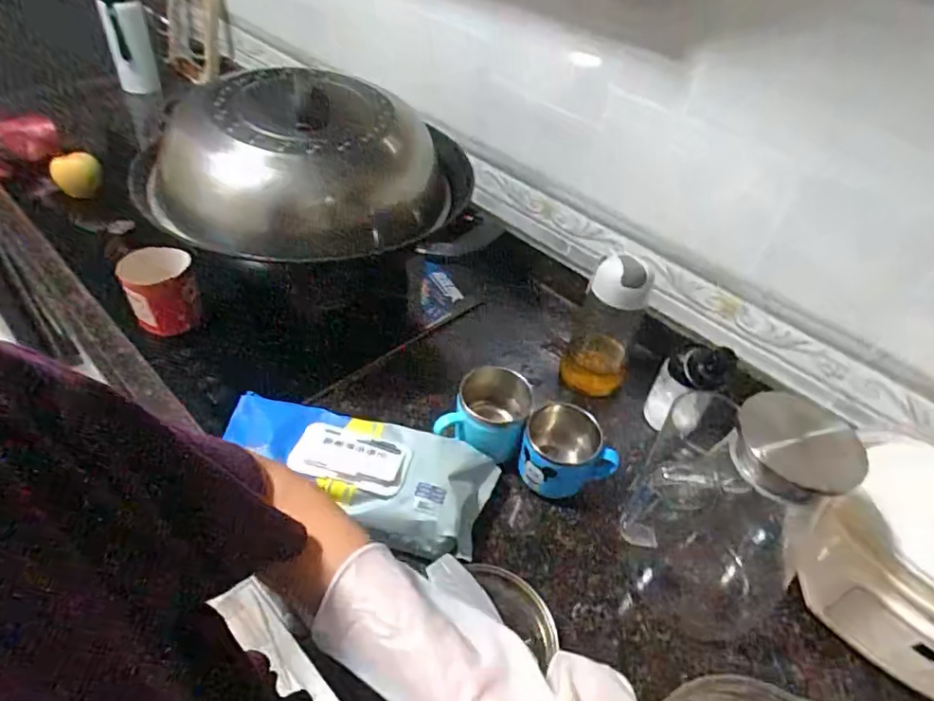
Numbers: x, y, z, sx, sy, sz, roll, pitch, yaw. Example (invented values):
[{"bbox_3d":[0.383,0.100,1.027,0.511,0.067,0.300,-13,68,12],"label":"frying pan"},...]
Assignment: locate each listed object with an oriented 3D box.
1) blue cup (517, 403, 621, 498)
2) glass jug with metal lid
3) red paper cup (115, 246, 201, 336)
[{"bbox_3d":[0.110,0.112,0.619,0.097,0.084,0.086,18,45,12],"label":"blue cup"},{"bbox_3d":[0.237,0.138,0.512,0.132,0.256,0.143,34,50,25],"label":"glass jug with metal lid"},{"bbox_3d":[-0.373,-0.072,0.694,0.078,0.080,0.072,4,43,-3],"label":"red paper cup"}]

